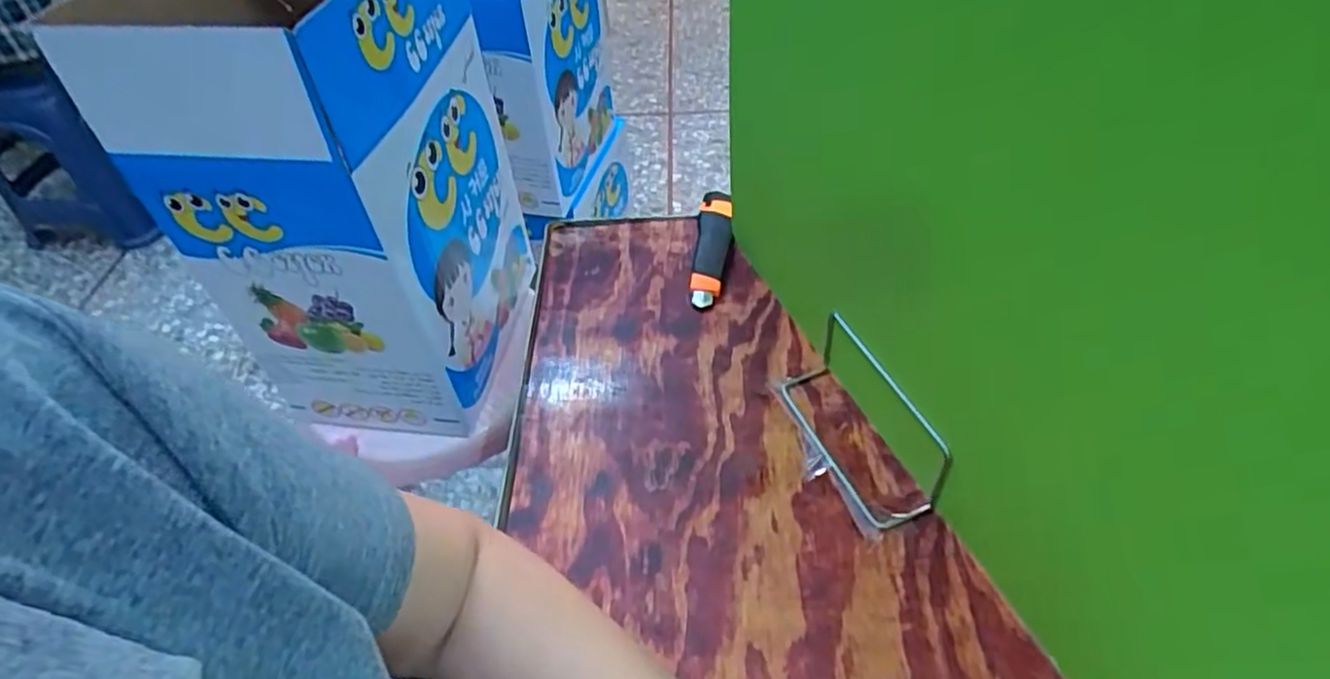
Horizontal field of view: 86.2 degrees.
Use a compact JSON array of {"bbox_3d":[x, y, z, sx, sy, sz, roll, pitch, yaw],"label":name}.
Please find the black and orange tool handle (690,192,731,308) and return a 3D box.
[{"bbox_3d":[0.047,-0.093,0.716,0.034,0.025,0.146,3,48,7],"label":"black and orange tool handle"}]

